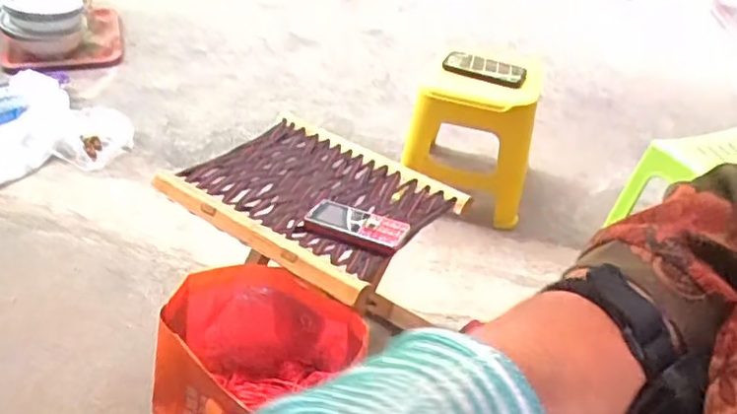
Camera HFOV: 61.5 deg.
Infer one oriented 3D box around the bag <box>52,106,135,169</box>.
[{"bbox_3d":[-0.625,-0.171,1.429,0.155,0.040,0.220,-2,38,-11],"label":"bag"}]

